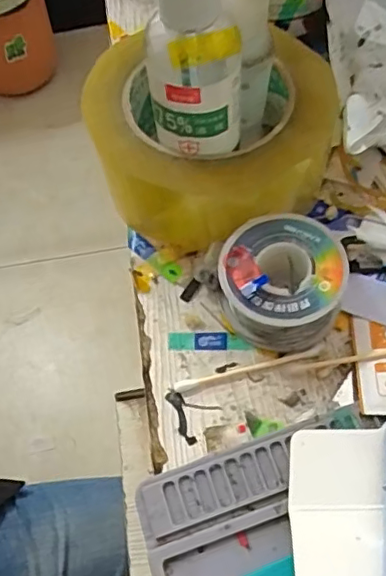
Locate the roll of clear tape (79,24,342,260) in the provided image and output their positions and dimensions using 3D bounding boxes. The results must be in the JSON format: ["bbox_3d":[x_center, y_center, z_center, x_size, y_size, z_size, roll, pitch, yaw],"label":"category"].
[{"bbox_3d":[0.009,-0.076,0.289,0.125,0.049,0.106,-3,61,2],"label":"roll of clear tape"}]

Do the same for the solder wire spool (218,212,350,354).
[{"bbox_3d":[0.039,-0.003,0.256,0.052,0.033,0.052,-1,61,3],"label":"solder wire spool"}]

